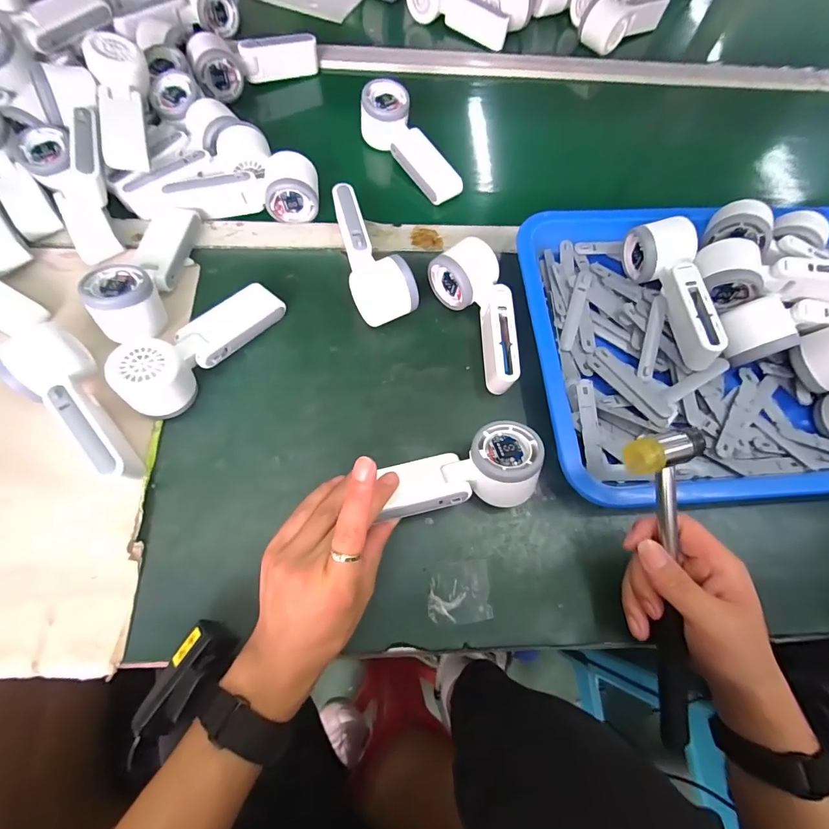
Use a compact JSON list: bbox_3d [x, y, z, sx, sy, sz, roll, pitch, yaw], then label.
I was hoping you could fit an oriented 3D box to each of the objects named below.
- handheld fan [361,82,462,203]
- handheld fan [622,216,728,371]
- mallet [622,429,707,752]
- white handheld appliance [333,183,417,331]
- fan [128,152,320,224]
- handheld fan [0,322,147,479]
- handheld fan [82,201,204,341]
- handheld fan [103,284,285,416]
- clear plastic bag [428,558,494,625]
[{"bbox_3d":[-0.005,-0.333,0.495,0.054,0.045,0.158,-33,72,-15],"label":"handheld fan"},{"bbox_3d":[0.268,-0.125,0.412,0.052,0.051,0.163,-9,68,-6],"label":"handheld fan"},{"bbox_3d":[0.186,0.134,0.300,0.052,0.024,0.245,-7,98,-5],"label":"mallet"},{"bbox_3d":[-0.050,-0.171,0.430,0.058,0.053,0.166,-18,69,-10],"label":"white handheld appliance"},{"bbox_3d":[-0.211,-0.255,0.459,0.201,0.044,0.059,-3,67,-4],"label":"fan"},{"bbox_3d":[-0.285,-0.010,0.356,0.156,0.055,0.057,38,71,13],"label":"handheld fan"},{"bbox_3d":[-0.269,-0.147,0.407,0.051,0.057,0.168,4,67,-1],"label":"handheld fan"},{"bbox_3d":[-0.201,-0.066,0.395,0.061,0.051,0.168,35,59,10],"label":"handheld fan"},{"bbox_3d":[0.038,0.148,0.339,0.051,0.004,0.047,-3,67,-4],"label":"clear plastic bag"}]

